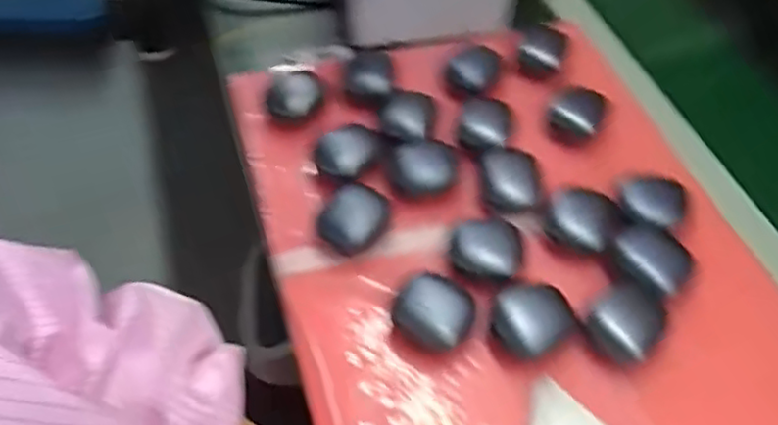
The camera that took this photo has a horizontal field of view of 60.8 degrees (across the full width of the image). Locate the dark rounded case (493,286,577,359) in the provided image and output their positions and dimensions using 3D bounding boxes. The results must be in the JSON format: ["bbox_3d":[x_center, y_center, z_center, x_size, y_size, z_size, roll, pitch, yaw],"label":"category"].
[{"bbox_3d":[0.097,0.072,0.447,0.052,0.023,0.041,-20,56,-18],"label":"dark rounded case"}]

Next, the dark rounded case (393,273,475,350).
[{"bbox_3d":[0.031,0.069,0.445,0.049,0.033,0.041,26,55,16],"label":"dark rounded case"}]

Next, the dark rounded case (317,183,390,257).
[{"bbox_3d":[-0.025,0.004,0.492,0.042,0.027,0.050,22,54,13],"label":"dark rounded case"}]

